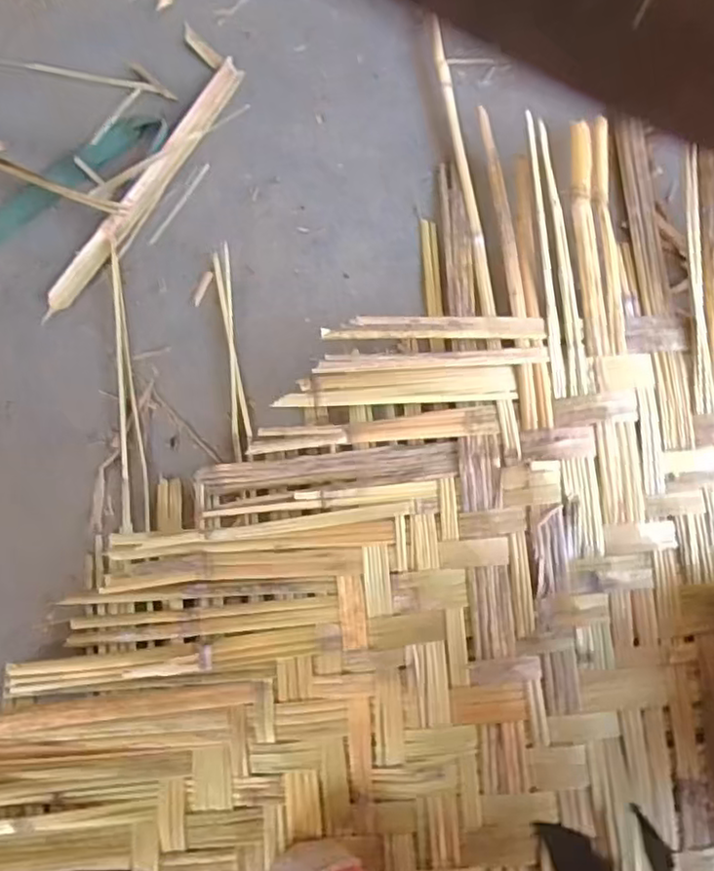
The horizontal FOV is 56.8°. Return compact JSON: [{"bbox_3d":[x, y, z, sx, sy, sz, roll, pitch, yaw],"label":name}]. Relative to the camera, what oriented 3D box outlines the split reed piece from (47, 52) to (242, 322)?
[{"bbox_3d":[-0.162,-0.196,0.516,0.026,0.010,0.244,33,82,5],"label":"split reed piece"}]

